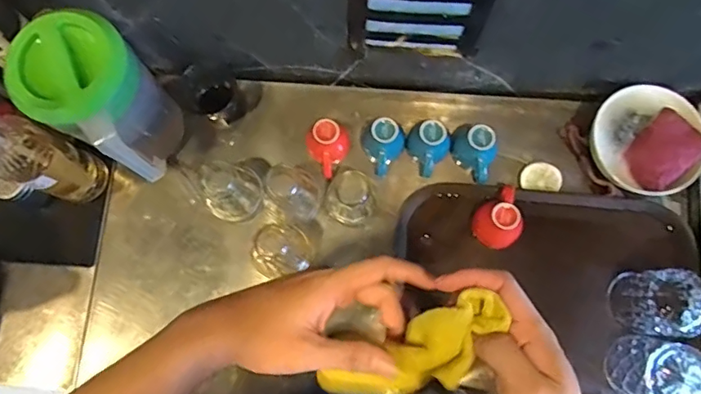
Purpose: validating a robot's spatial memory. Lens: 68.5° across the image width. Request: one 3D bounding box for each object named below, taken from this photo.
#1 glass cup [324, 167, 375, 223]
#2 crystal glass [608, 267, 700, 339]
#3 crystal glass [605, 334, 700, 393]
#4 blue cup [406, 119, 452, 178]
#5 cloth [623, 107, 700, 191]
[{"bbox_3d":[-0.001,0.004,0.697,0.061,0.092,0.065,0,79,1],"label":"glass cup"},{"bbox_3d":[0.389,0.134,0.654,0.077,0.090,0.080,0,79,1],"label":"crystal glass"},{"bbox_3d":[0.372,0.214,0.627,0.079,0.086,0.077,21,80,5],"label":"crystal glass"},{"bbox_3d":[0.105,-0.068,0.716,0.058,0.058,0.065,25,80,6],"label":"blue cup"},{"bbox_3d":[0.409,-0.060,0.678,0.090,0.024,0.074,-49,56,22],"label":"cloth"}]

